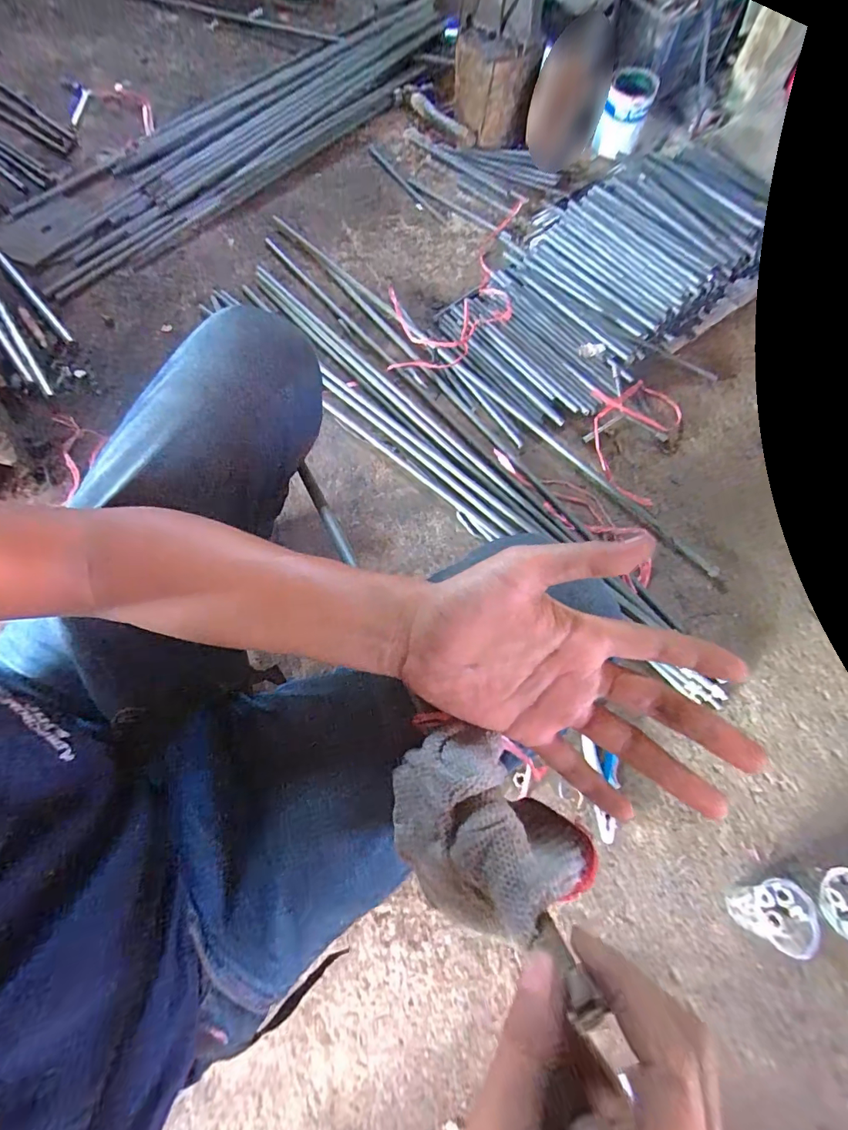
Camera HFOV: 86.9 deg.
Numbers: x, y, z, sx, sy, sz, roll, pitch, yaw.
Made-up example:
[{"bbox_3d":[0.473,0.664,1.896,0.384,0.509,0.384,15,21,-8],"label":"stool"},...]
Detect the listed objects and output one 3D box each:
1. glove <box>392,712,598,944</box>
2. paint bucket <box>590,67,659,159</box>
[{"bbox_3d":[0.027,0.132,0.222,0.076,0.065,0.101,-40,76,-13],"label":"glove"},{"bbox_3d":[0.446,-1.001,1.009,0.094,0.158,0.089,0,71,-1],"label":"paint bucket"}]

